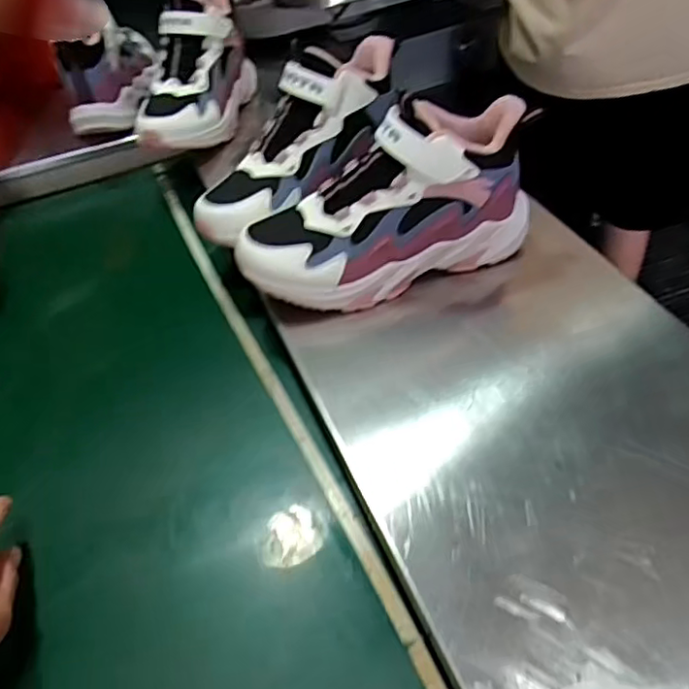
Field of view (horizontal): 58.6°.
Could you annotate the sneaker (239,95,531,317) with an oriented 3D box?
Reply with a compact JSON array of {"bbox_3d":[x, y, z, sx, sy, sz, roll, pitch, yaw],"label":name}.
[{"bbox_3d":[0.036,-0.114,0.516,0.249,0.128,0.077,-19,47,-11],"label":"sneaker"}]

